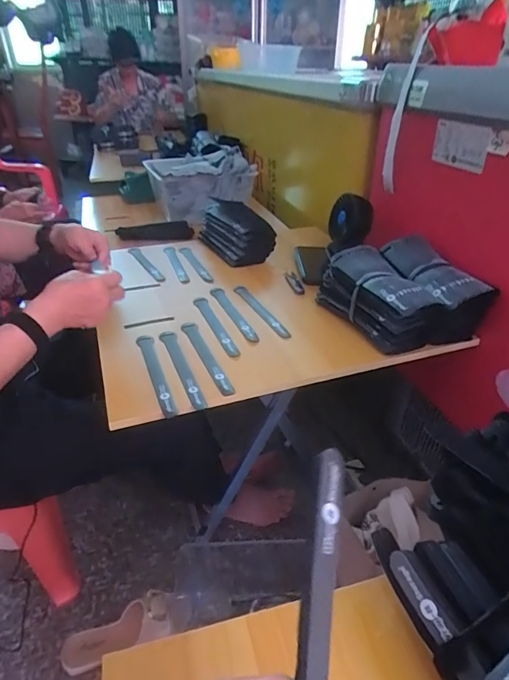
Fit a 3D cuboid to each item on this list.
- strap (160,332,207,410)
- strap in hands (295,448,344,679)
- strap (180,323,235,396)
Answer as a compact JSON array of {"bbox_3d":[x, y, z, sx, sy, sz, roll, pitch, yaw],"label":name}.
[{"bbox_3d":[-0.108,0.038,0.637,0.023,0.016,0.187,-13,35,-19],"label":"strap"},{"bbox_3d":[0.039,0.153,0.256,0.018,0.018,0.182,6,52,10],"label":"strap in hands"},{"bbox_3d":[-0.074,0.022,0.655,0.023,0.010,0.198,-13,35,-19],"label":"strap"}]

